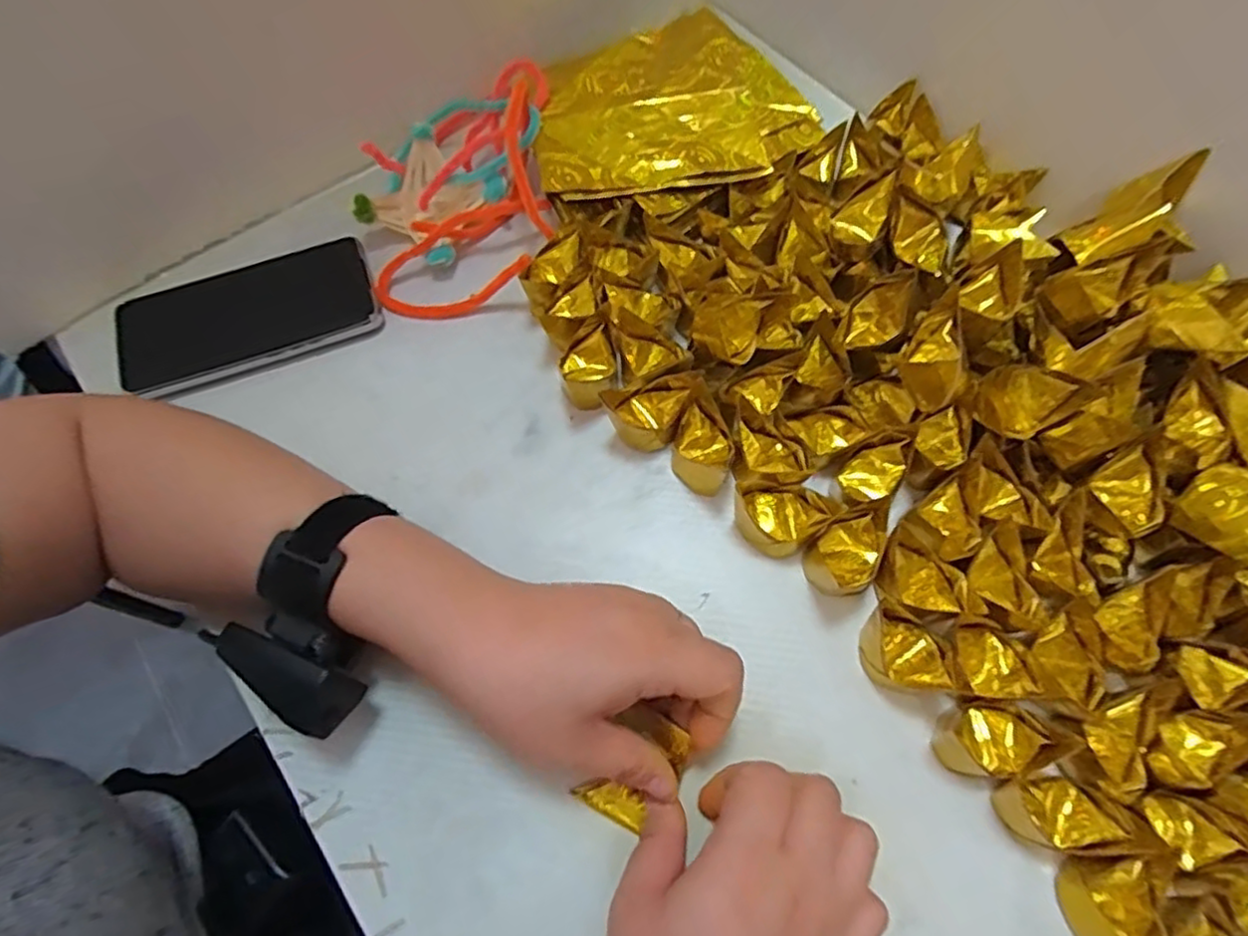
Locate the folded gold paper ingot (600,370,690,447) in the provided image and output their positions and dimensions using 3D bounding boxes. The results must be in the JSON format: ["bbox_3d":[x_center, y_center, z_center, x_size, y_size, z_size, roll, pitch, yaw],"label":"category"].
[{"bbox_3d":[0.019,-0.034,0.396,0.055,0.039,0.032,-26,68,-10],"label":"folded gold paper ingot"}]

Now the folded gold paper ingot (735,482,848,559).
[{"bbox_3d":[0.088,0.026,0.373,0.048,0.030,0.040,-19,67,-7],"label":"folded gold paper ingot"}]

